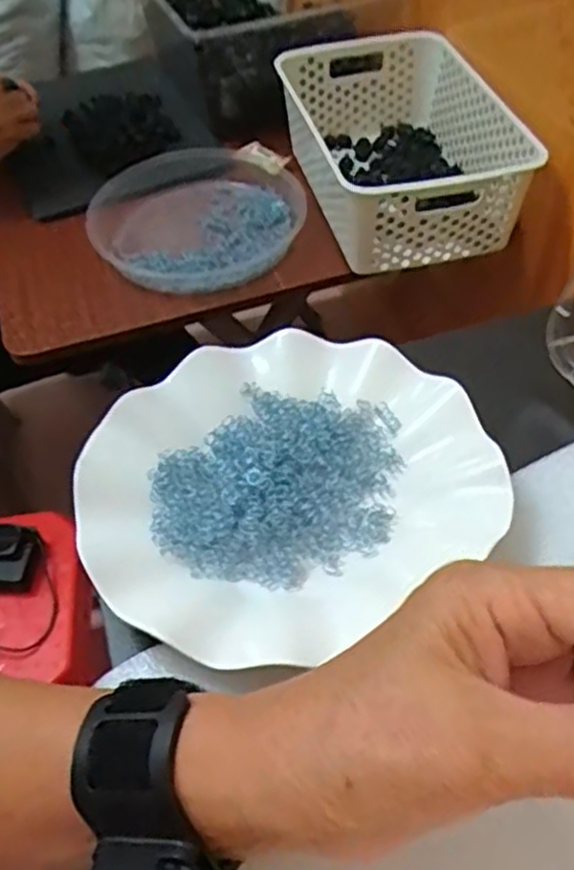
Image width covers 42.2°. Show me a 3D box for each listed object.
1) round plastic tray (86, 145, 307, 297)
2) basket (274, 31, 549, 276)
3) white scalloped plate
[{"bbox_3d":[-0.099,-0.245,0.830,0.222,0.047,0.237,-2,51,2],"label":"round plastic tray"},{"bbox_3d":[0.117,-0.326,0.829,0.205,0.105,0.326,-14,52,-7],"label":"basket"},{"bbox_3d":[-0.004,0.015,0.341,0.178,0.018,0.163,-2,51,2],"label":"white scalloped plate"}]

